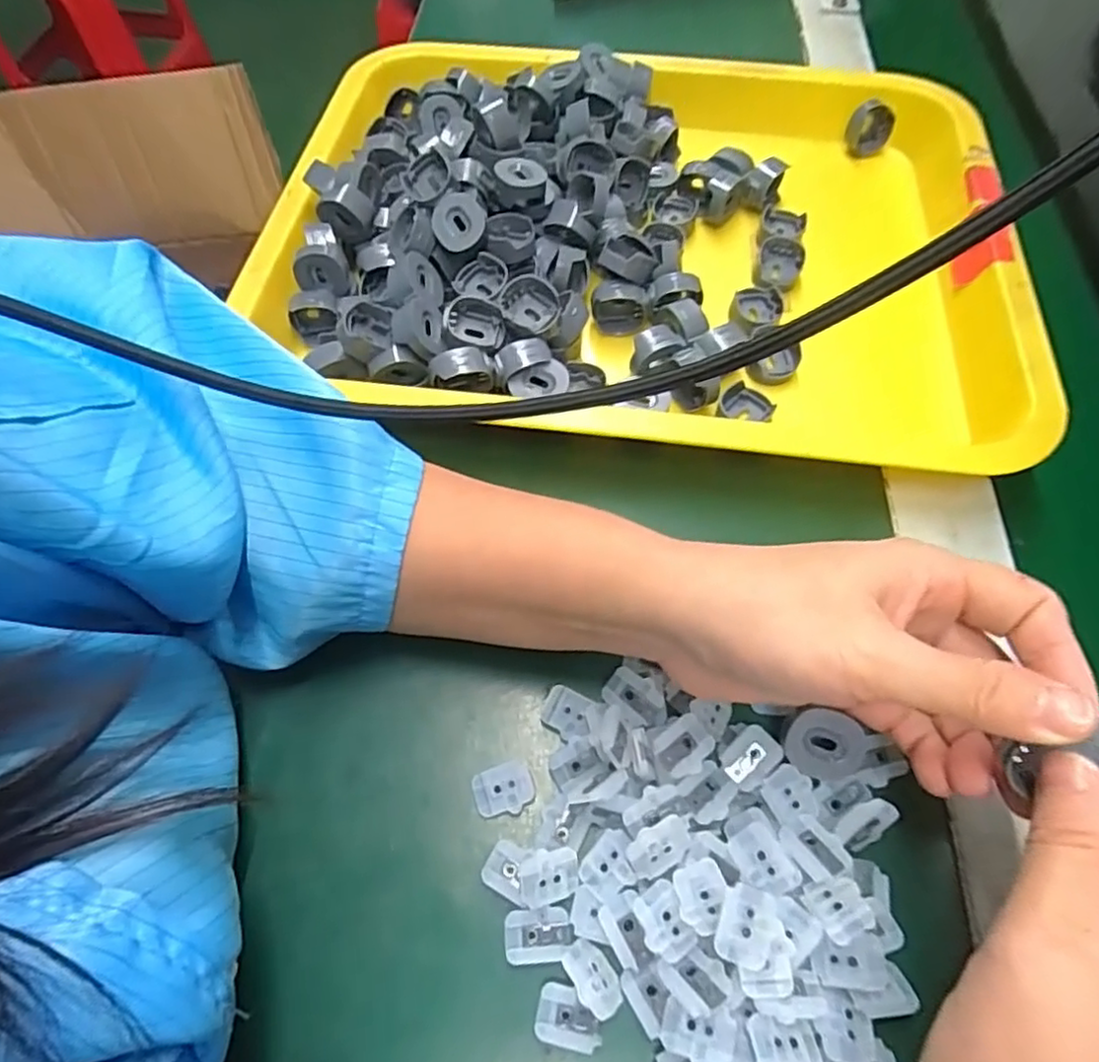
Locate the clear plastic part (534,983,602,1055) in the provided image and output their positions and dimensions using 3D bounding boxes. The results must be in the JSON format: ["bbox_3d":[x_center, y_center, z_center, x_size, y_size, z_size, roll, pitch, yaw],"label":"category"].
[{"bbox_3d":[0.006,0.152,0.208,0.020,0.004,0.015,15,61,9],"label":"clear plastic part"}]

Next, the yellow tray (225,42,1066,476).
[{"bbox_3d":[0.047,-0.167,0.361,0.382,0.053,0.293,8,60,5],"label":"yellow tray"}]

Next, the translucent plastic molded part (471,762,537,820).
[{"bbox_3d":[-0.017,0.095,0.243,0.021,0.006,0.016,-10,60,-6],"label":"translucent plastic molded part"}]

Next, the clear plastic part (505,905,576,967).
[{"bbox_3d":[-0.003,0.133,0.218,0.022,0.004,0.016,-6,60,-3],"label":"clear plastic part"}]

